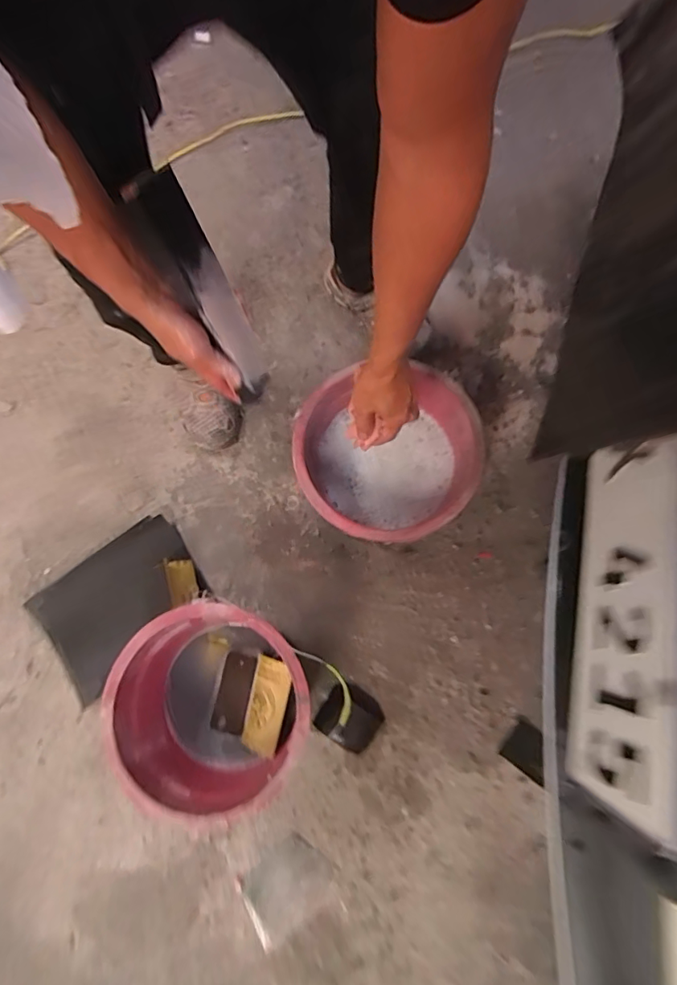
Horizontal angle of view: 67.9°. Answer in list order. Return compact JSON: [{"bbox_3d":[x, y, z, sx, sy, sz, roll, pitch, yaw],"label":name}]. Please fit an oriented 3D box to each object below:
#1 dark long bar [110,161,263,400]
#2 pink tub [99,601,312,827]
[{"bbox_3d":[-0.137,-0.194,0.513,0.035,0.229,0.064,2,46,32],"label":"dark long bar"},{"bbox_3d":[-0.179,0.309,0.741,0.265,0.181,0.266,0,76,1],"label":"pink tub"}]

